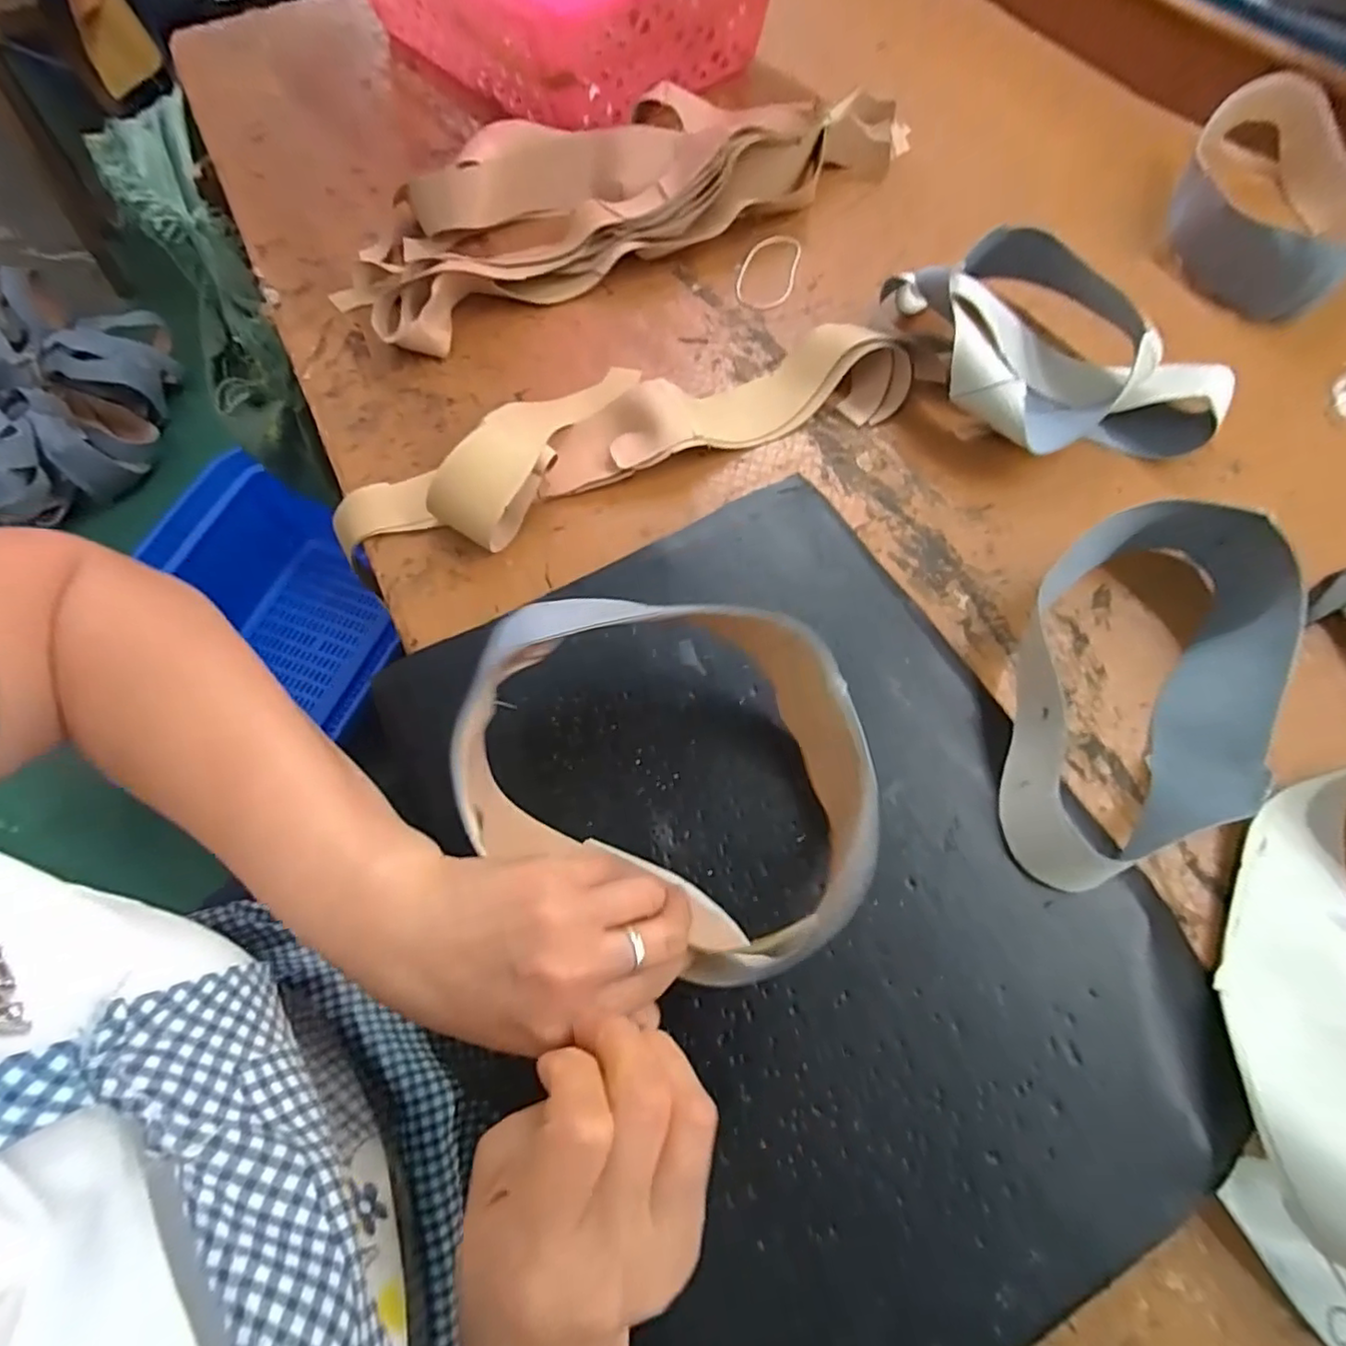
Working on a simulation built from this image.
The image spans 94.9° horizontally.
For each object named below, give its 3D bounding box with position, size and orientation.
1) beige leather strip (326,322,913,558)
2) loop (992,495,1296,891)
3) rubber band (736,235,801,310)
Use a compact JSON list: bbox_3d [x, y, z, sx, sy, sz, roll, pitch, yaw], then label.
[{"bbox_3d":[-0.039,-0.183,0.445,0.429,0.040,0.120,-21,68,-8],"label":"beige leather strip"},{"bbox_3d":[0.271,0.003,0.358,0.128,0.052,0.268,23,69,10],"label":"loop"},{"bbox_3d":[0.082,-0.346,0.533,0.047,0.004,0.103,13,68,6],"label":"rubber band"}]

